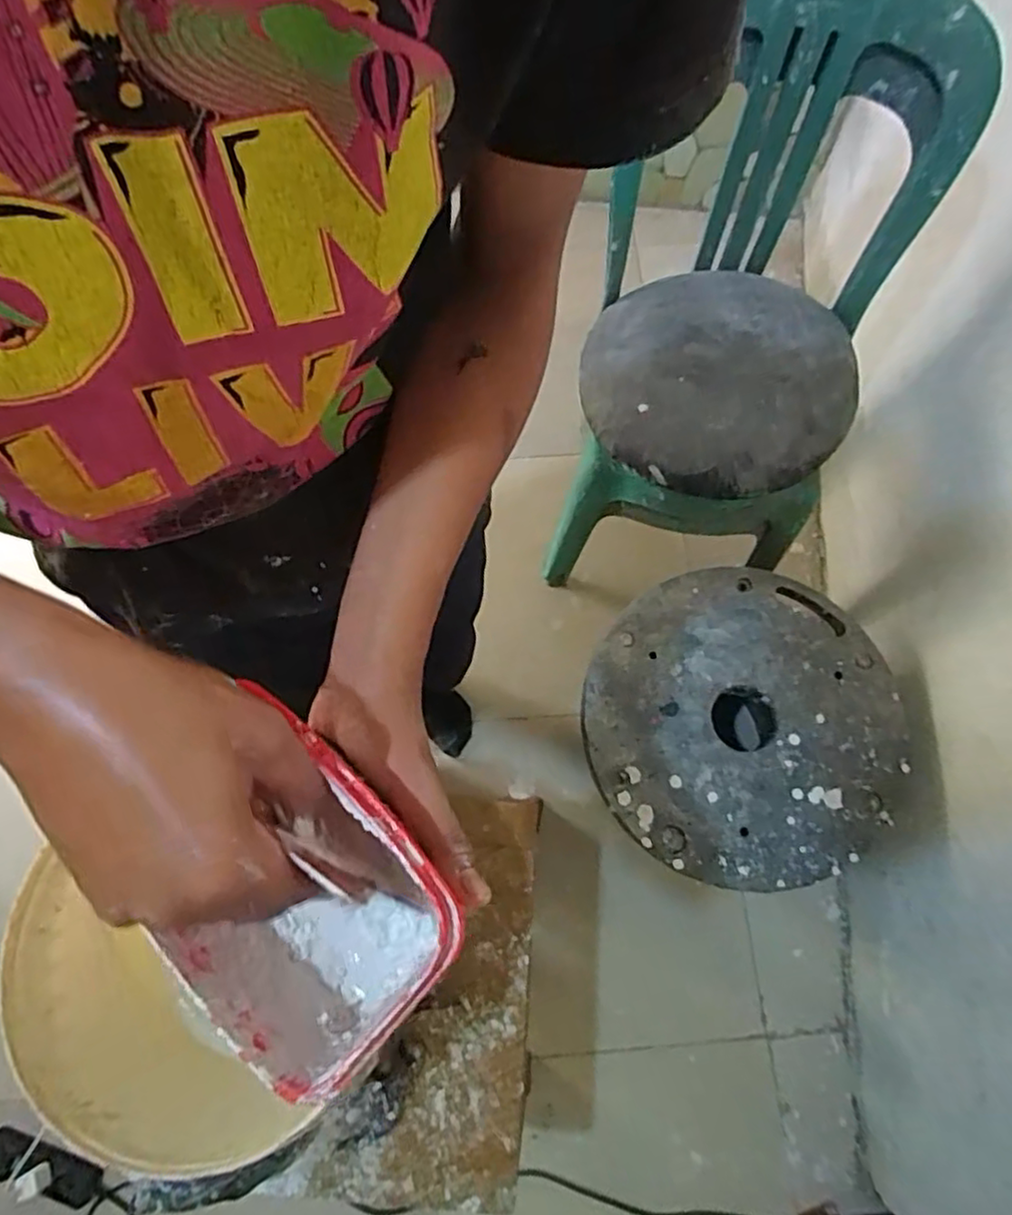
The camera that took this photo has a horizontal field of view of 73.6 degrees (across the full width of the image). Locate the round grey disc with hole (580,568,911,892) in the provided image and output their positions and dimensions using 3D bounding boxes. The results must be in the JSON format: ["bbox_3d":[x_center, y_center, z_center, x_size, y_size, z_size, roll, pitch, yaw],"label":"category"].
[{"bbox_3d":[0.376,0.176,1.066,0.489,0.035,0.476,5,72,2],"label":"round grey disc with hole"}]

